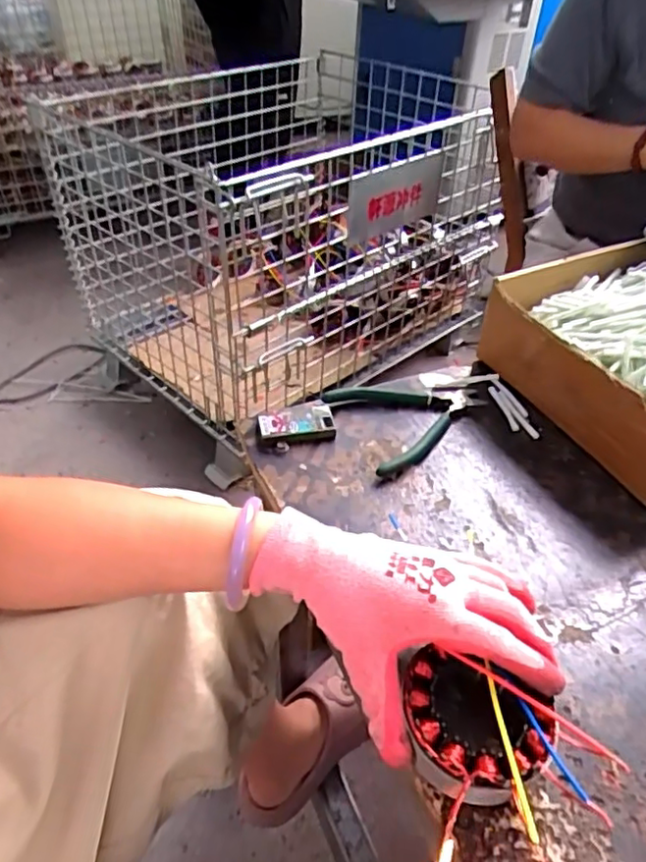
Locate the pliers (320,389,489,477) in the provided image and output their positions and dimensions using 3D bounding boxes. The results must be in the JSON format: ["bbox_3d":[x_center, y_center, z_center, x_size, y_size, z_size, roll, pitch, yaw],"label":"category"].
[{"bbox_3d":[0.085,-0.017,0.576,0.134,0.017,0.111,-17,45,-21],"label":"pliers"}]

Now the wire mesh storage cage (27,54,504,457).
[{"bbox_3d":[-0.116,-0.535,1.502,0.880,0.512,0.835,-31,51,-32],"label":"wire mesh storage cage"}]

